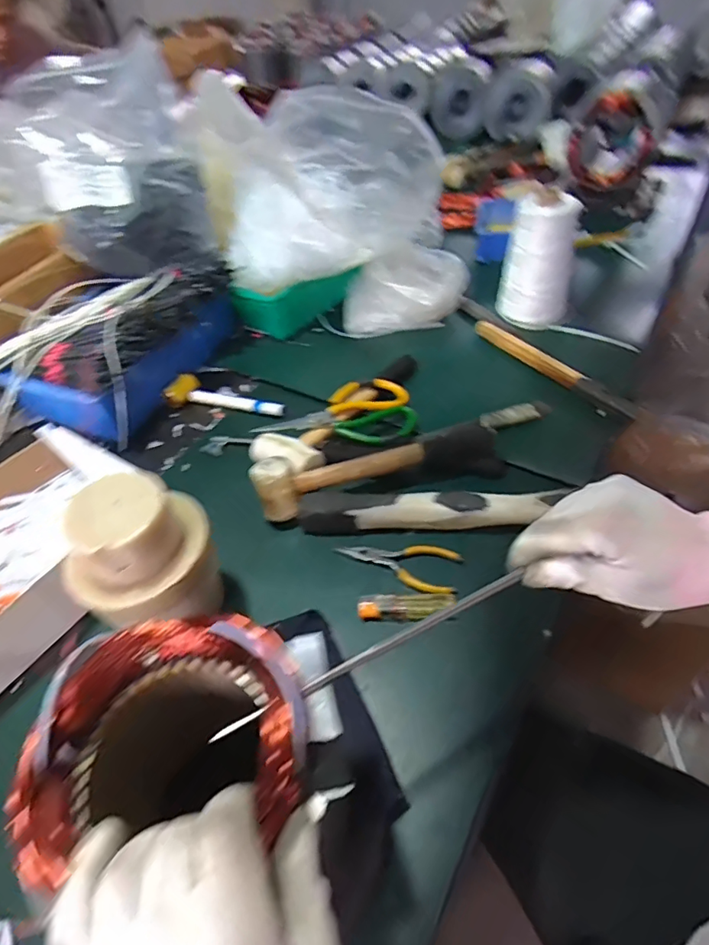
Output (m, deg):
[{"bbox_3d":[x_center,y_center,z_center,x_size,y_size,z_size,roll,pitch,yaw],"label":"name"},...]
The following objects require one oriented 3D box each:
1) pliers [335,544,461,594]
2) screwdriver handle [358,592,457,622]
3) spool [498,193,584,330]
[{"bbox_3d":[0.040,0.089,0.502,0.120,0.014,0.048,10,49,15],"label":"pliers"},{"bbox_3d":[0.047,0.121,0.465,0.085,0.019,0.024,-6,47,0],"label":"screwdriver handle"},{"bbox_3d":[0.260,-0.294,0.726,0.093,0.177,0.095,11,50,15],"label":"spool"}]

